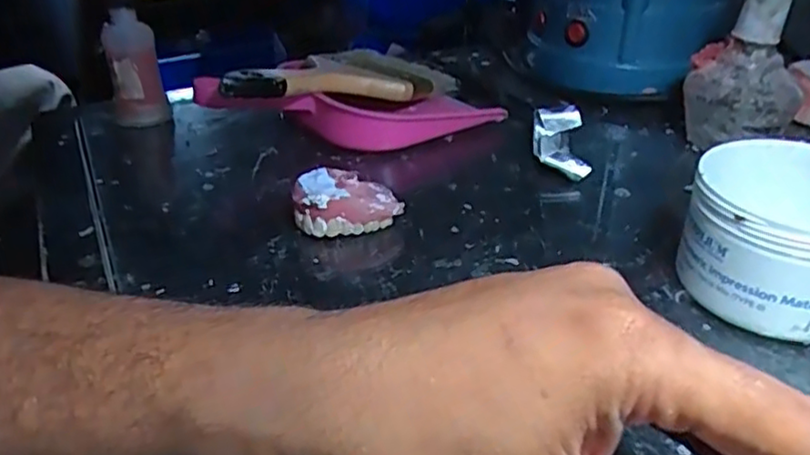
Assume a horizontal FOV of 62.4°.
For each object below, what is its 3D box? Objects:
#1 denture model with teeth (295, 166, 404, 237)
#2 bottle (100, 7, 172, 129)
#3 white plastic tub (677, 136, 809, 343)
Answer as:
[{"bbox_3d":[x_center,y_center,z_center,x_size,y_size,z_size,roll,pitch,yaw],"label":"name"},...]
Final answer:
[{"bbox_3d":[-0.034,-0.015,0.384,0.058,0.025,0.040,-5,33,-7],"label":"denture model with teeth"},{"bbox_3d":[-0.200,-0.114,0.497,0.037,0.087,0.034,-15,35,-21],"label":"bottle"},{"bbox_3d":[0.180,0.003,0.316,0.089,0.070,0.083,13,35,20],"label":"white plastic tub"}]

